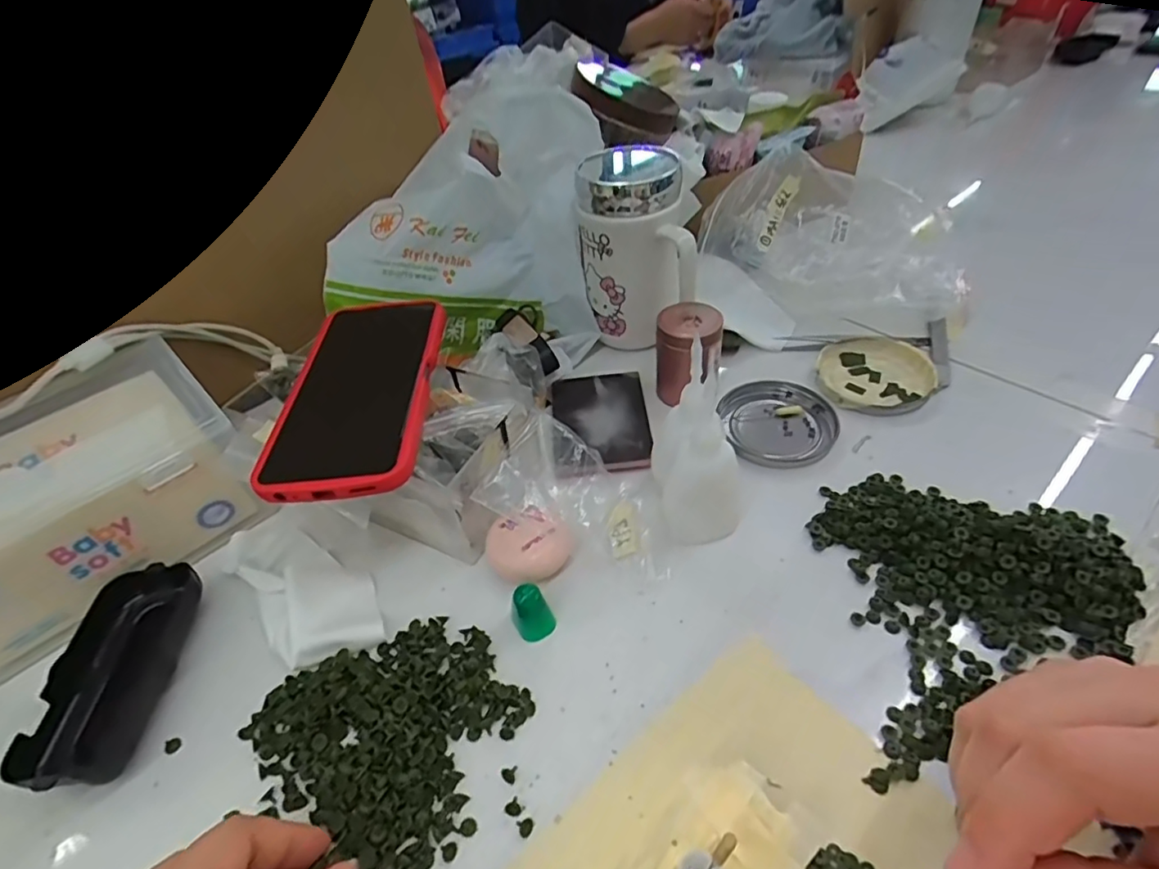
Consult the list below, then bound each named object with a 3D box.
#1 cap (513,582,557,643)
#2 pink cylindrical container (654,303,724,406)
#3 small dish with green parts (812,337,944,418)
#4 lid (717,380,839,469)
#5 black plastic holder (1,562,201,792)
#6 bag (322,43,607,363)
[{"bbox_3d":[-0.025,0.093,0.300,0.017,0.029,0.018,-3,44,3],"label":"cap"},{"bbox_3d":[0.078,-0.057,0.413,0.044,0.060,0.050,6,46,12],"label":"pink cylindrical container"},{"bbox_3d":[0.218,-0.046,0.424,0.076,0.011,0.086,24,52,27],"label":"small dish with green parts"},{"bbox_3d":[0.139,-0.008,0.401,0.075,0.010,0.076,-3,44,3],"label":"lid"},{"bbox_3d":[-0.243,0.123,0.301,0.051,0.023,0.107,-5,44,1],"label":"black plastic holder"},{"bbox_3d":[-0.085,-0.155,0.440,0.211,0.183,0.082,-11,45,-5],"label":"bag"}]

